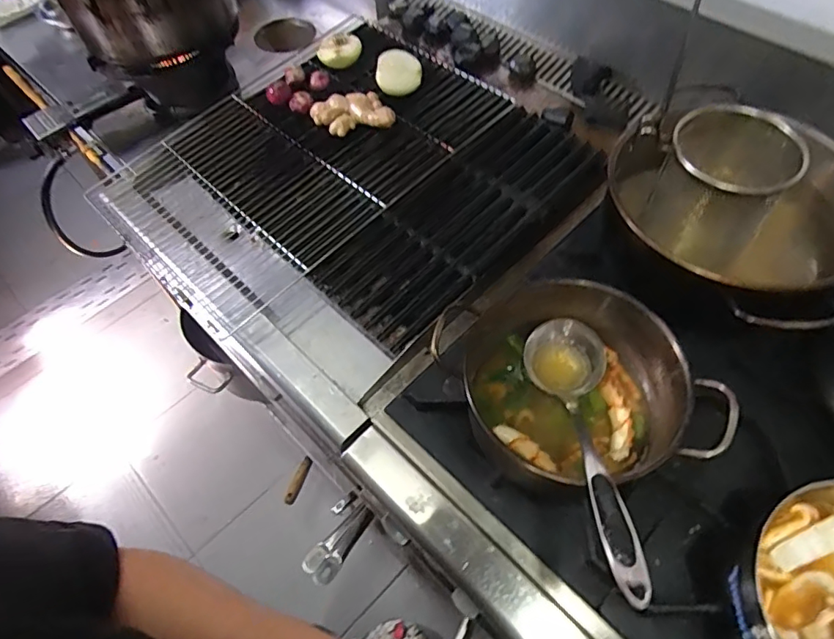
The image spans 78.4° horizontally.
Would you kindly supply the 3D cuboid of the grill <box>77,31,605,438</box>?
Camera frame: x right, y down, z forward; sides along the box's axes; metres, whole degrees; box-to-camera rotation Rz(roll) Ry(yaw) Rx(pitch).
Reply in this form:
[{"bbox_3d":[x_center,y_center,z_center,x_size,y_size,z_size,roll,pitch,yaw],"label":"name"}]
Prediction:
[{"bbox_3d":[-0.116,-0.214,0.832,0.606,0.093,0.602,39,68,23],"label":"grill"}]

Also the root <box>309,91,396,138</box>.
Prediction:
[{"bbox_3d":[-0.105,-0.332,0.835,0.128,0.039,0.070,-9,59,-2],"label":"root"}]

